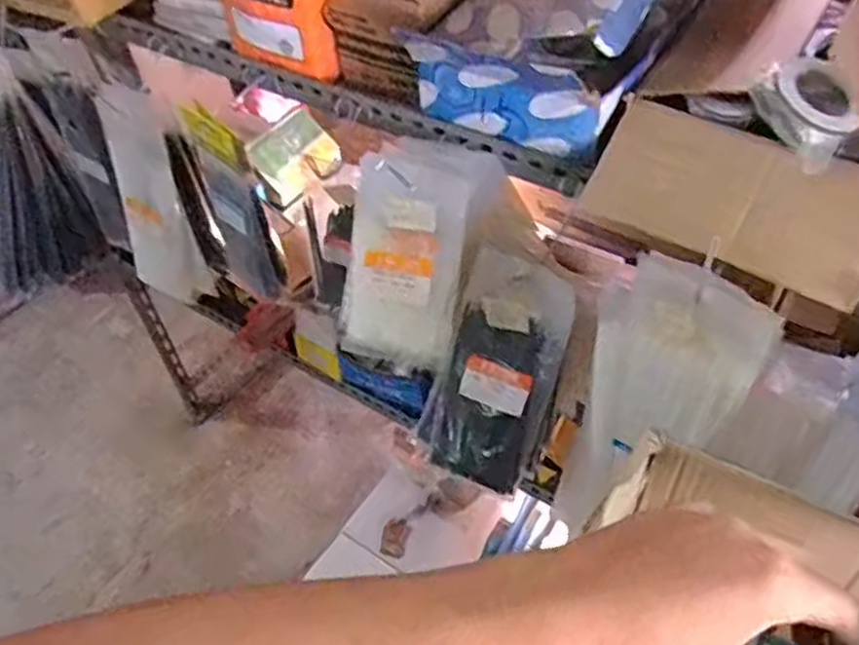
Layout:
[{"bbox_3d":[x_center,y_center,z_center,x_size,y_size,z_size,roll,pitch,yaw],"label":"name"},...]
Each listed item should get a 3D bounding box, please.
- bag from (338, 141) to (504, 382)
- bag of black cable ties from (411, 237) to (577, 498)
[{"bbox_3d":[-0.017,-0.055,0.660,0.114,0.202,0.033,16,12,1],"label":"bag"},{"bbox_3d":[0.060,0.044,0.682,0.105,0.212,0.031,22,19,22],"label":"bag of black cable ties"}]

